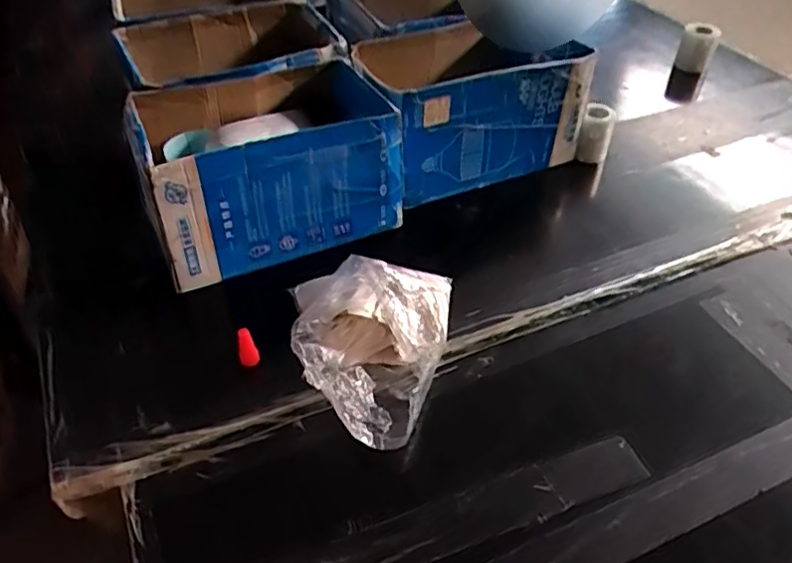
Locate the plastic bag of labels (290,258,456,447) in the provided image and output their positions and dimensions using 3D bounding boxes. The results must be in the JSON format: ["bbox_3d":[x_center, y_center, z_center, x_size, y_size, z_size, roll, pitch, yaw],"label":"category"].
[{"bbox_3d":[-0.022,0.055,0.595,0.157,0.079,0.190,-2,40,0],"label":"plastic bag of labels"}]

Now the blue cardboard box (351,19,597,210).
[{"bbox_3d":[0.091,-0.236,0.838,0.275,0.144,0.184,-20,46,-20],"label":"blue cardboard box"}]

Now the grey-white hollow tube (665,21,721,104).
[{"bbox_3d":[0.525,-0.387,1.120,0.058,0.130,0.058,18,47,16],"label":"grey-white hollow tube"}]

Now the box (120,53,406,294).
[{"bbox_3d":[-0.149,-0.138,0.736,0.288,0.146,0.197,-15,44,-15],"label":"box"}]

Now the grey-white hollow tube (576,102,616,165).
[{"bbox_3d":[0.273,-0.198,0.868,0.039,0.073,0.045,16,45,17],"label":"grey-white hollow tube"}]

